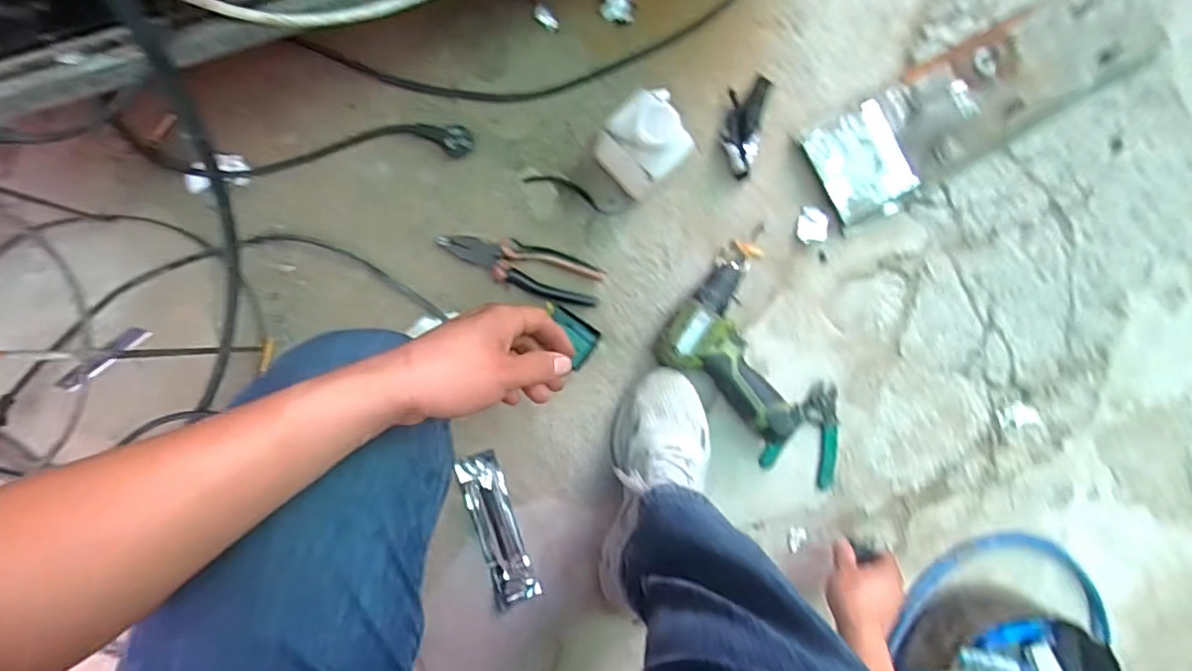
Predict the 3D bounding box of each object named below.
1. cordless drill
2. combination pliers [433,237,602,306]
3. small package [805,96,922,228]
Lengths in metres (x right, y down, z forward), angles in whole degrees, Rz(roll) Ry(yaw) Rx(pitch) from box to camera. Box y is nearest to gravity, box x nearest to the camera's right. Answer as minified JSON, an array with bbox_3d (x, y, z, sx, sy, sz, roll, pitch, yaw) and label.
[{"bbox_3d":[0.192,0.000,0.716,0.190,0.049,0.186,37,84,-7],"label":"cordless drill"},{"bbox_3d":[-0.088,-0.083,0.696,0.189,0.031,0.053,18,87,-9],"label":"combination pliers"},{"bbox_3d":[0.336,-0.219,0.763,0.115,0.028,0.124,-27,94,-8],"label":"small package"}]

